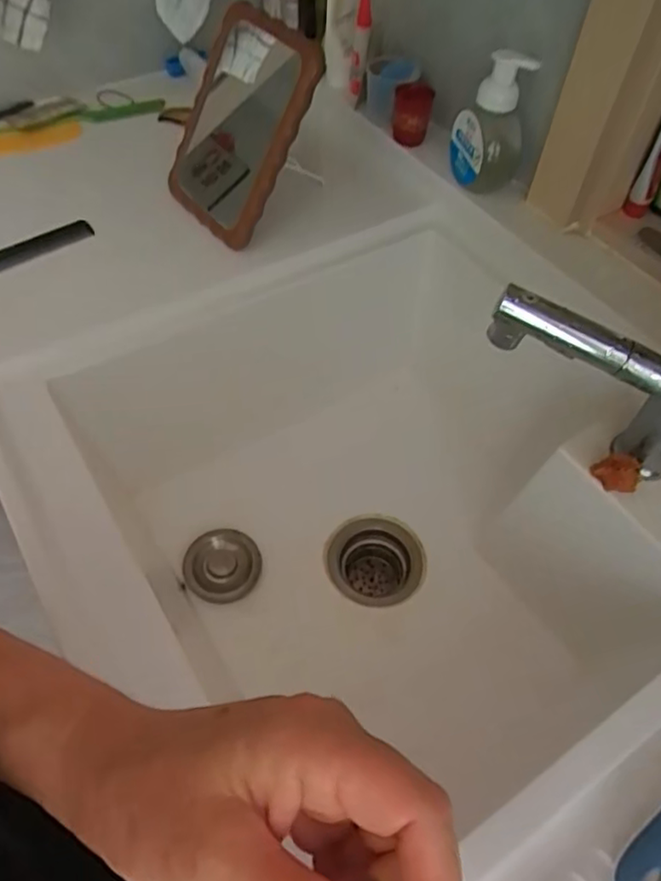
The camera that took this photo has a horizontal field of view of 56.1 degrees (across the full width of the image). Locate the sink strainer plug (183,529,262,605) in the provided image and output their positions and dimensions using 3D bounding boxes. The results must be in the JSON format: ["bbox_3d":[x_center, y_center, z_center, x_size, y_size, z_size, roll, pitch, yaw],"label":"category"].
[{"bbox_3d":[-0.117,0.137,0.686,0.081,0.013,0.086,1,55,-1],"label":"sink strainer plug"}]

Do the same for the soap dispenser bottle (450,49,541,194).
[{"bbox_3d":[0.171,-0.341,0.672,0.050,0.143,0.084,-15,56,-12],"label":"soap dispenser bottle"}]

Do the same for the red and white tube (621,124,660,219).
[{"bbox_3d":[0.326,-0.283,0.610,0.027,0.132,0.021,32,59,18],"label":"red and white tube"}]

